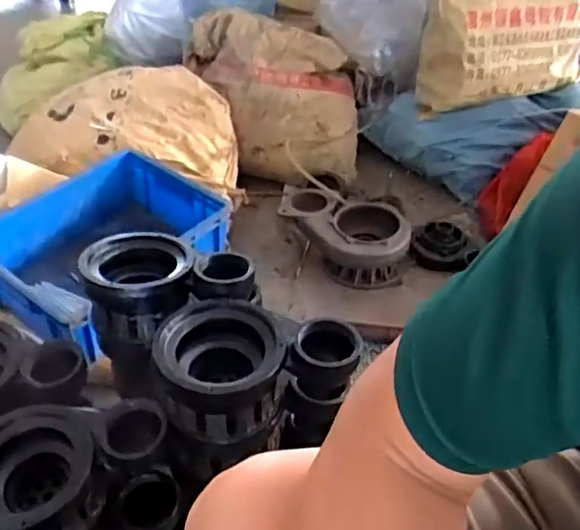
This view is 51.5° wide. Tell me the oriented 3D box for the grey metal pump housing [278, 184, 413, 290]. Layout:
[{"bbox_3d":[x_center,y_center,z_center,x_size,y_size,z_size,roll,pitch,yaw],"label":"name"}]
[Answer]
[{"bbox_3d":[0.115,-0.067,1.333,0.299,0.125,0.186,15,43,17],"label":"grey metal pump housing"}]

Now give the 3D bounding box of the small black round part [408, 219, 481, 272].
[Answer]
[{"bbox_3d":[0.333,-0.044,1.362,0.118,0.055,0.106,16,43,19],"label":"small black round part"}]

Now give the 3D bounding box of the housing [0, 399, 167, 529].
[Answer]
[{"bbox_3d":[-0.253,0.228,0.690,0.216,0.119,0.137,-25,46,-26],"label":"housing"}]

